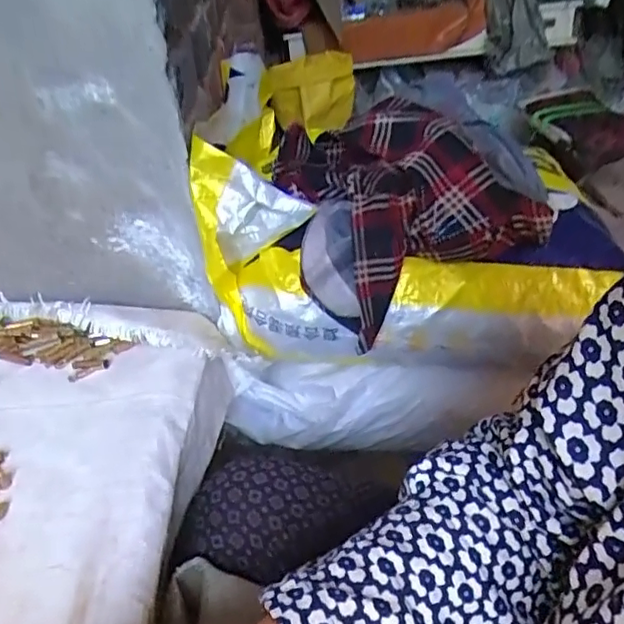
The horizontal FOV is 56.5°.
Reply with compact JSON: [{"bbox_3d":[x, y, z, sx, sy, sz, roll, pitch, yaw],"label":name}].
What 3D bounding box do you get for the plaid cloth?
[{"bbox_3d":[0.084,-0.121,0.614,0.200,0.154,0.250,-18,43,-17],"label":"plaid cloth"}]

